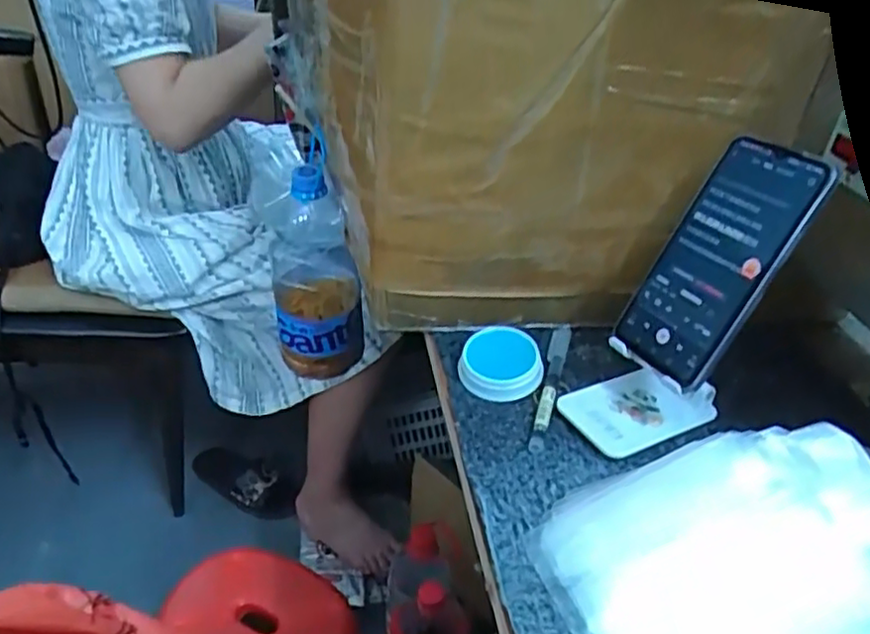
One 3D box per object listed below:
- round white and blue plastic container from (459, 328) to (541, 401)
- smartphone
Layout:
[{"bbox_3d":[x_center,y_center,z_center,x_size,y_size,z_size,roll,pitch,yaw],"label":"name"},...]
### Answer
[{"bbox_3d":[0.050,0.035,0.510,0.059,0.030,0.052,10,35,6],"label":"round white and blue plastic container"},{"bbox_3d":[0.185,-0.036,0.443,0.011,0.159,0.071,13,23,-42],"label":"smartphone"}]

